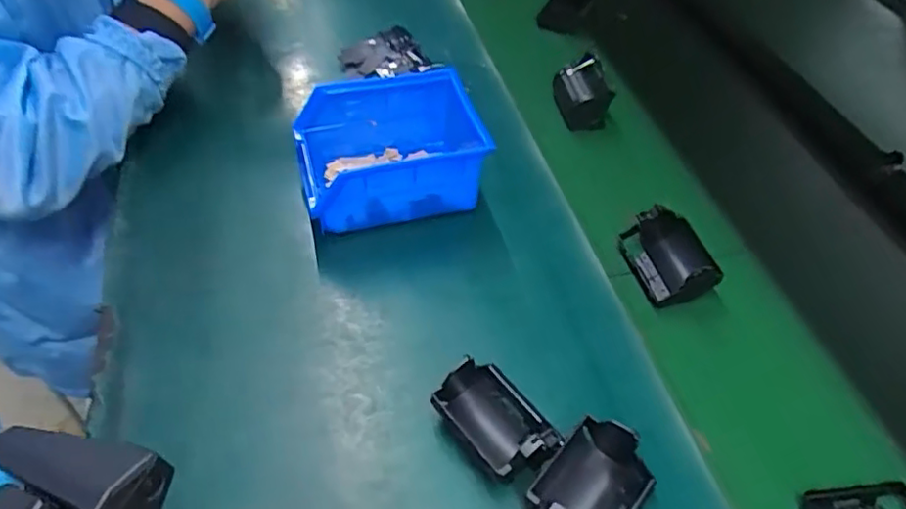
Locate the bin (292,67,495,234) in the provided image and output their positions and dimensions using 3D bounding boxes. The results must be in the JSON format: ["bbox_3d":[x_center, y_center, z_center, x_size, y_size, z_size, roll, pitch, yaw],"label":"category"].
[{"bbox_3d":[-0.047,-0.078,0.498,0.145,0.077,0.106,-11,50,-13],"label":"bin"}]

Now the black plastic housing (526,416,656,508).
[{"bbox_3d":[0.077,0.130,0.343,0.052,0.039,0.074,32,54,23],"label":"black plastic housing"}]

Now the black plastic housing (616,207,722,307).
[{"bbox_3d":[0.168,0.003,0.485,0.059,0.051,0.072,-9,50,-11],"label":"black plastic housing"}]

